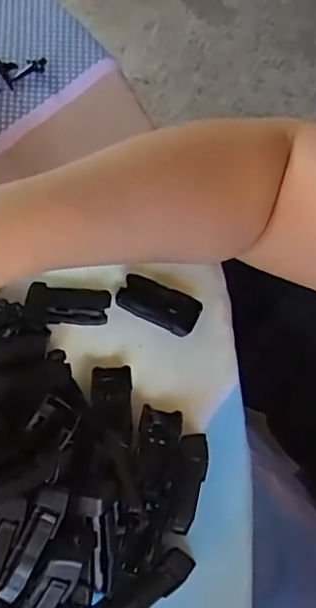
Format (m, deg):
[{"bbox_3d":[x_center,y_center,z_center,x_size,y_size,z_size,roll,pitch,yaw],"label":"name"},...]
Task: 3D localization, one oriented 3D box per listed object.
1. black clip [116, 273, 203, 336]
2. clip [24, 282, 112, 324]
[{"bbox_3d":[0.000,0.001,0.330,0.047,0.011,0.022,25,66,12],"label":"black clip"},{"bbox_3d":[-0.049,-0.001,0.324,0.045,0.012,0.021,4,62,-17],"label":"clip"}]

